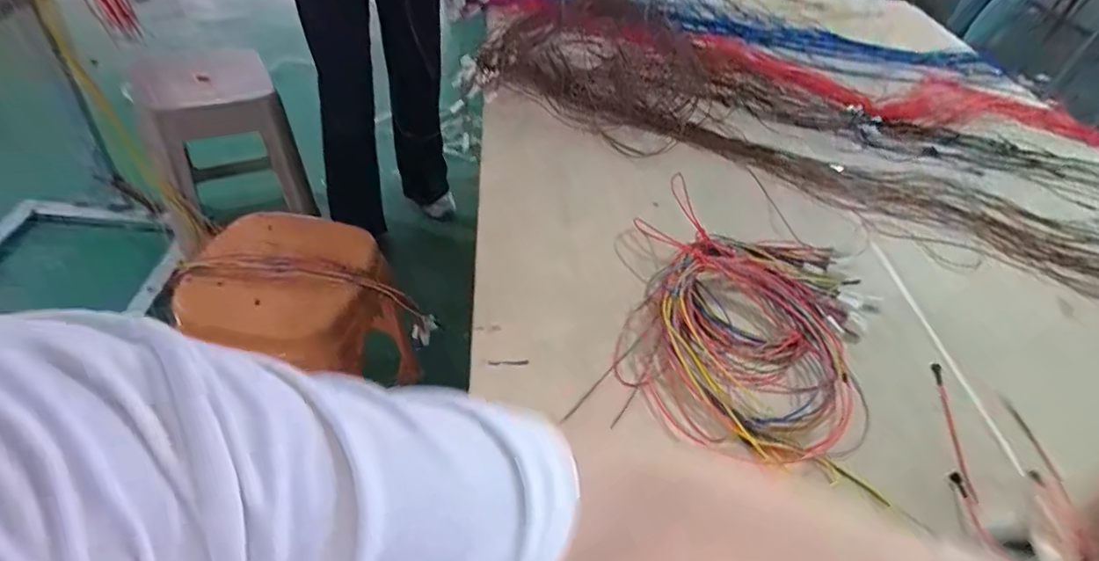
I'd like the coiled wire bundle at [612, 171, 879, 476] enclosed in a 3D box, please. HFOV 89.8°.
[{"bbox_3d":[0.209,0.036,0.603,0.268,0.038,0.331,21,46,11],"label":"coiled wire bundle"}]

